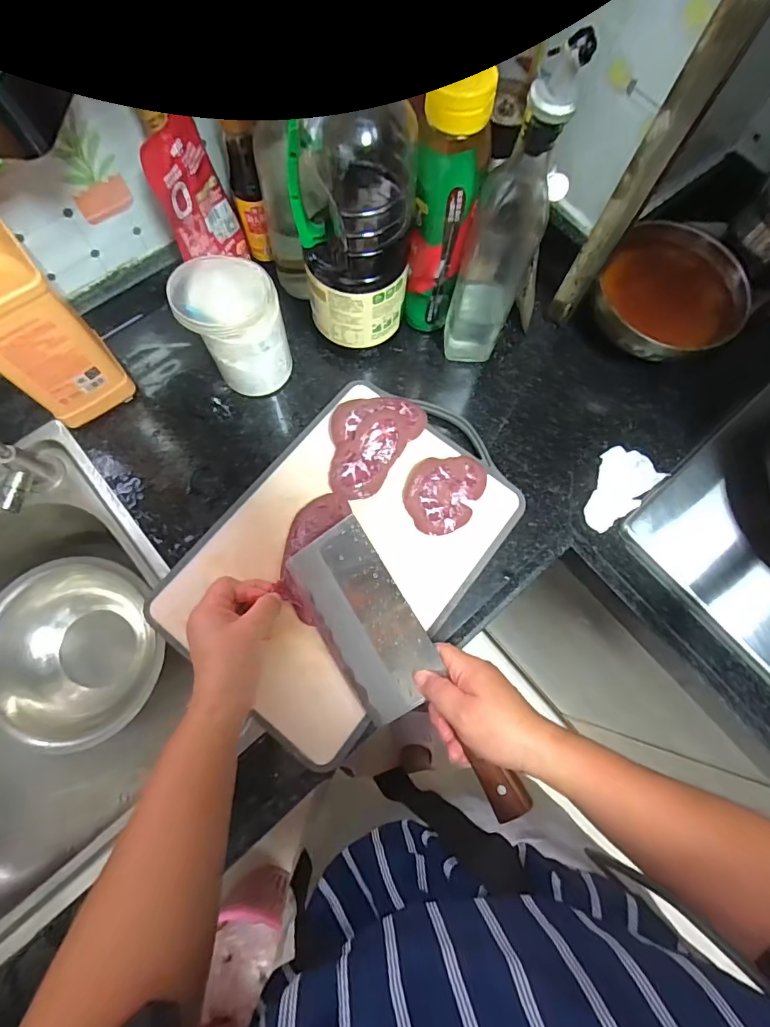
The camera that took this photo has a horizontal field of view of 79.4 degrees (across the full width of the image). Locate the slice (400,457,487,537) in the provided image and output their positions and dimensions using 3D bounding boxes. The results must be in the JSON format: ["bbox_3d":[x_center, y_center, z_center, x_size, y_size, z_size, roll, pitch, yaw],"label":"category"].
[{"bbox_3d":[0.064,-0.021,0.476,0.087,0.012,0.079,-8,73,-4],"label":"slice"}]

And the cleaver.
[{"bbox_3d":[0.017,0.135,0.413,0.088,0.024,0.275,-40,75,13],"label":"cleaver"}]

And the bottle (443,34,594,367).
[{"bbox_3d":[0.107,-0.251,0.425,0.057,0.300,0.070,19,73,4],"label":"bottle"}]

